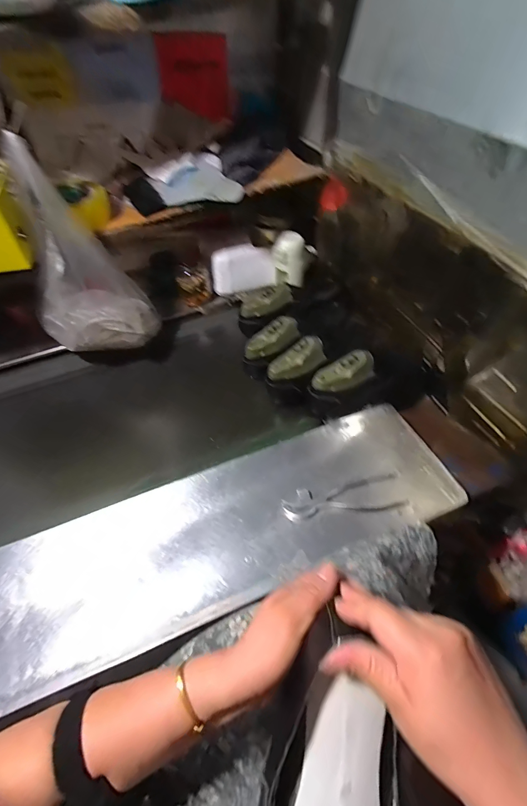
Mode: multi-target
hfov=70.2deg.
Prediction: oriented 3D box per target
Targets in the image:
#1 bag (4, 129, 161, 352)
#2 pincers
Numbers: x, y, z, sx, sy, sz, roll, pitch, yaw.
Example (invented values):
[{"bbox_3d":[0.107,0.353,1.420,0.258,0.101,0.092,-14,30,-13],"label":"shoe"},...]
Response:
[{"bbox_3d":[-0.344,-0.251,0.700,0.214,0.343,0.150,-31,56,-20],"label":"bag"},{"bbox_3d":[0.129,0.155,0.606,0.195,0.016,0.057,-9,51,-4],"label":"pincers"}]

